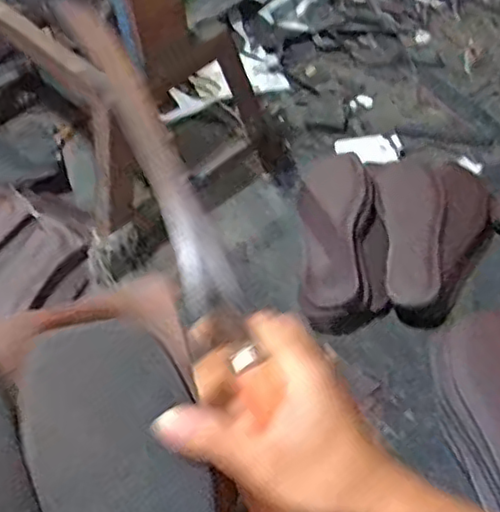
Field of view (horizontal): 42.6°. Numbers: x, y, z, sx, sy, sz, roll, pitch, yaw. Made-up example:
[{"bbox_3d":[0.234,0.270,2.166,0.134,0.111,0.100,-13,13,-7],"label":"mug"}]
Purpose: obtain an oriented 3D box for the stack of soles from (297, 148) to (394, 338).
[{"bbox_3d":[0.120,-0.024,0.861,0.118,0.073,0.240,-1,53,1],"label":"stack of soles"}]

